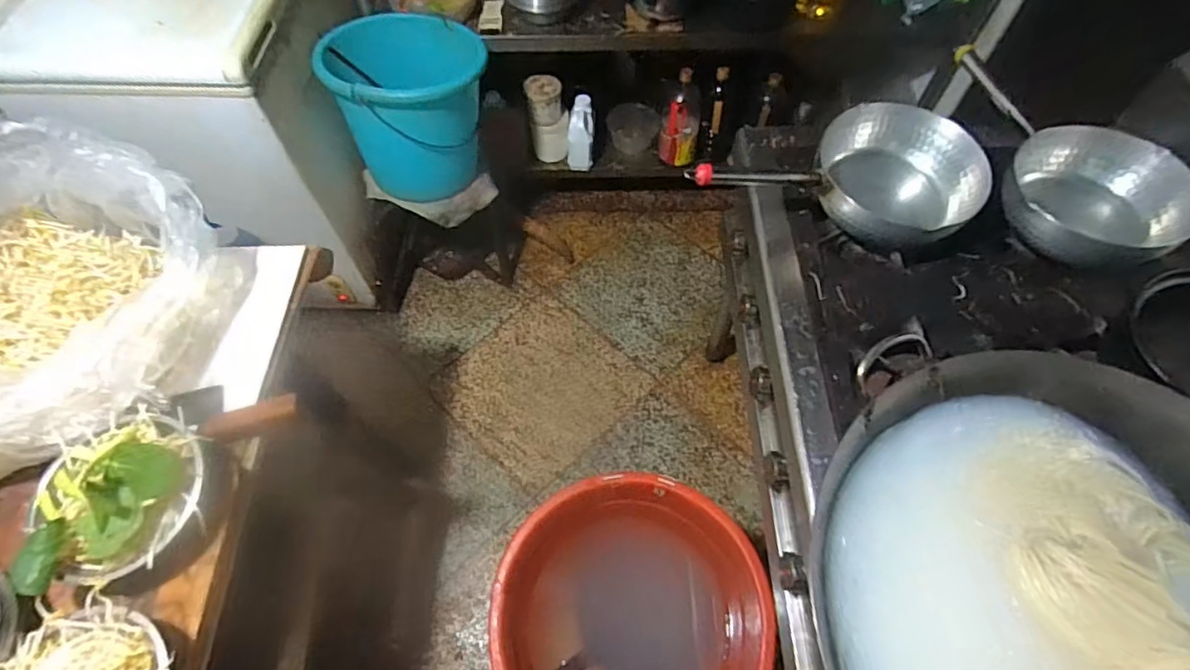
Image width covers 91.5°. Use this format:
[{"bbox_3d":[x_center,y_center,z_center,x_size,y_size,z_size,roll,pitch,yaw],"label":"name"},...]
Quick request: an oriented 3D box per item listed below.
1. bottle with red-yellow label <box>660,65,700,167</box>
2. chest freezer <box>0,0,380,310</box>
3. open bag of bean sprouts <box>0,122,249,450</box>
[{"bbox_3d":[0.251,-0.638,1.729,0.115,0.275,0.087,-2,61,-1],"label":"bottle with red-yellow label"},{"bbox_3d":[-1.082,-0.519,1.435,0.993,0.703,0.564,2,61,1],"label":"chest freezer"},{"bbox_3d":[-0.751,-0.067,0.730,0.437,0.268,0.433,7,61,4],"label":"open bag of bean sprouts"}]

